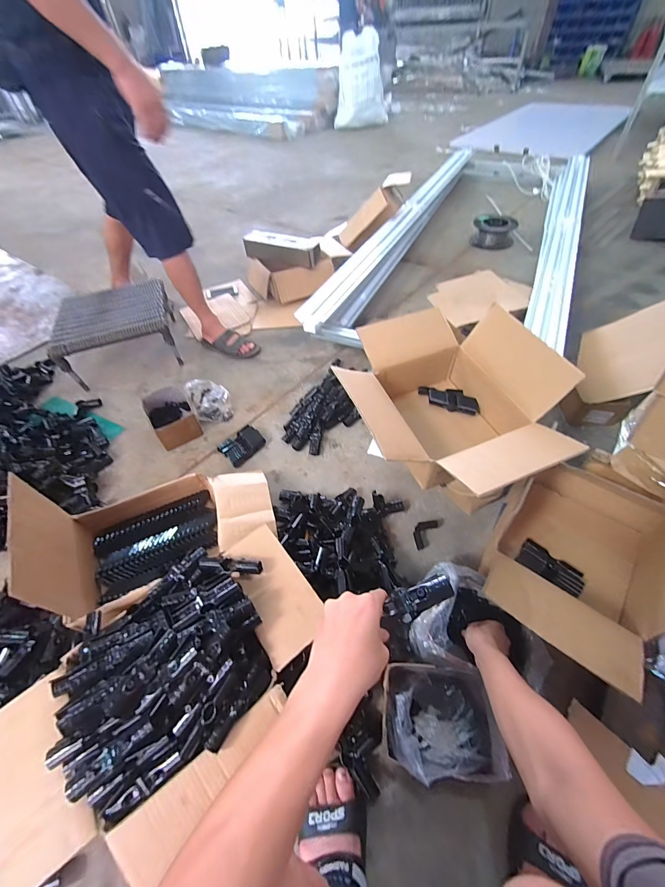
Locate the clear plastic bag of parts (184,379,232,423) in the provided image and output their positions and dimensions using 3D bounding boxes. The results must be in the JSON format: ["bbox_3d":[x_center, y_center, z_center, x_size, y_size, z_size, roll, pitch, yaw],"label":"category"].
[{"bbox_3d":[-0.450,-0.167,1.260,0.138,0.064,0.229,-23,53,-15],"label":"clear plastic bag of parts"}]

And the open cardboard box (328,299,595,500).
[{"bbox_3d":[0.274,-0.083,0.864,0.455,0.261,0.512,-16,52,-10],"label":"open cardboard box"}]

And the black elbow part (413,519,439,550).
[{"bbox_3d":[0.239,0.233,0.912,0.044,0.026,0.088,31,59,25],"label":"black elbow part"}]

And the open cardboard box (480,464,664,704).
[{"bbox_3d":[0.528,0.225,0.735,0.295,0.200,0.462,31,58,25],"label":"open cardboard box"}]

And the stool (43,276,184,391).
[{"bbox_3d":[-0.881,-0.480,1.440,0.421,0.215,0.450,-18,52,-12],"label":"stool"}]

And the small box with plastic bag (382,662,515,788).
[{"bbox_3d":[0.194,0.505,0.639,0.201,0.105,0.163,-1,51,2],"label":"small box with plastic bag"}]

